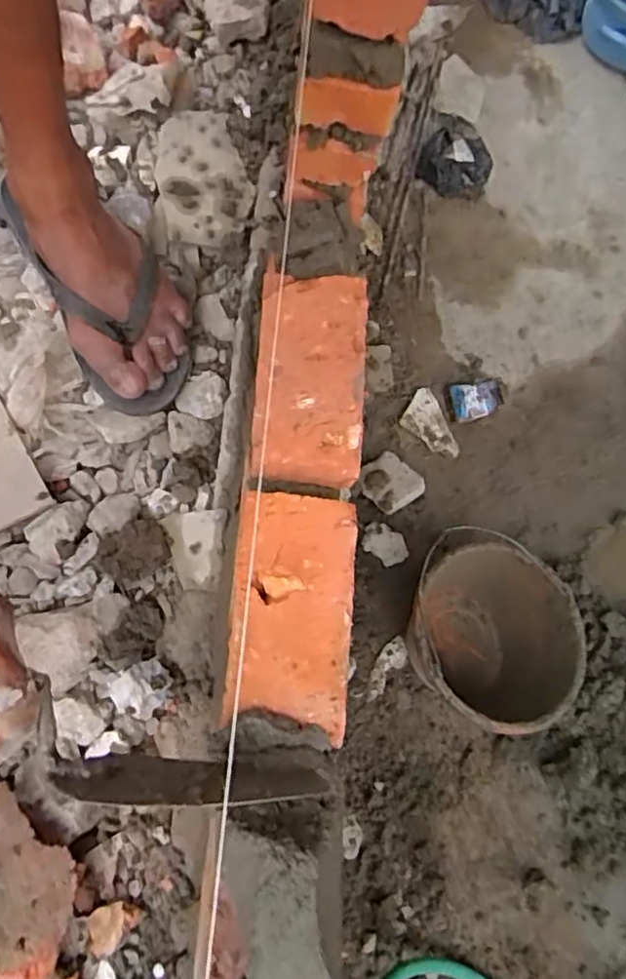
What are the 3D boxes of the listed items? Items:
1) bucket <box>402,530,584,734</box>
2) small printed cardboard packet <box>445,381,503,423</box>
[{"bbox_3d":[0.246,0.214,0.926,0.234,0.169,0.255,2,71,-5],"label":"bucket"},{"bbox_3d":[0.289,-0.158,1.136,0.100,0.023,0.071,-7,72,-2],"label":"small printed cardboard packet"}]

